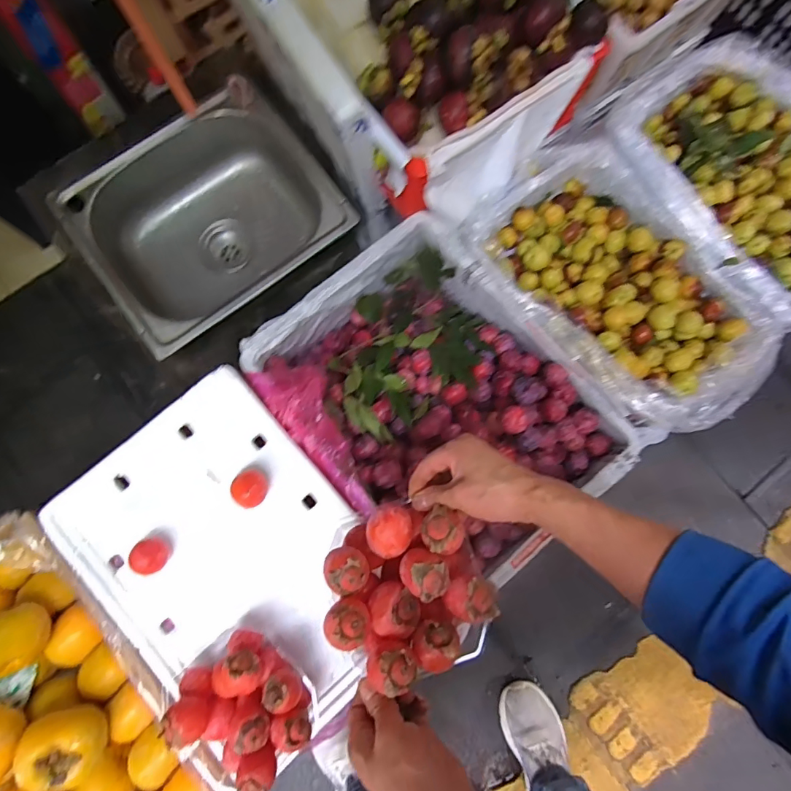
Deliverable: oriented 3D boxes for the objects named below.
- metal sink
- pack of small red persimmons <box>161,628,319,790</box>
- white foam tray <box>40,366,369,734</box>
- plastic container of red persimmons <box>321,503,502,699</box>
[{"bbox_3d":[-0.345,-0.309,0.878,0.431,0.189,0.351,-38,82,-8],"label":"metal sink"},{"bbox_3d":[-0.173,0.350,0.512,0.150,0.072,0.146,-40,83,-8],"label":"pack of small red persimmons"},{"bbox_3d":[-0.195,0.208,0.574,0.298,0.049,0.422,-41,83,-8],"label":"white foam tray"},{"bbox_3d":[0.010,0.176,0.423,0.144,0.072,0.139,0,79,-1],"label":"plastic container of red persimmons"}]

